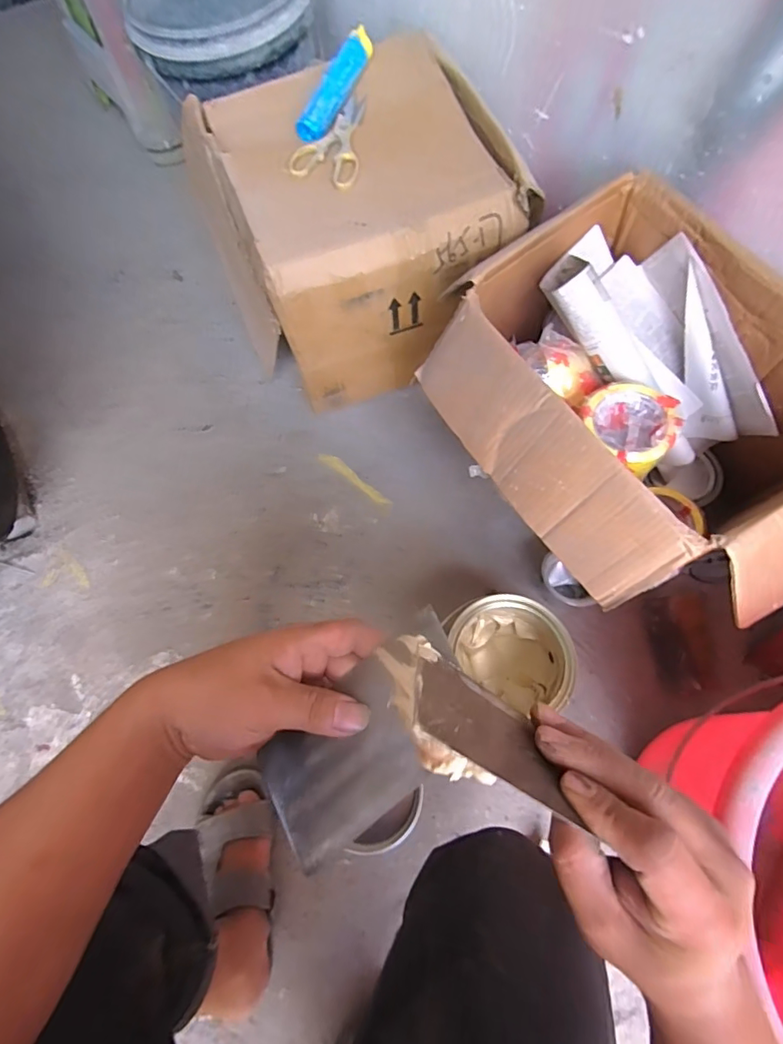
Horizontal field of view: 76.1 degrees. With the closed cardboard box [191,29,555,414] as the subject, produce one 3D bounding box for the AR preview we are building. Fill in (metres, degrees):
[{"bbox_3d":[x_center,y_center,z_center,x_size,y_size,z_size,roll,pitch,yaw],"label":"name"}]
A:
[{"bbox_3d":[-0.067,-0.476,0.836,0.407,0.301,0.415,-22,68,-8],"label":"closed cardboard box"}]

